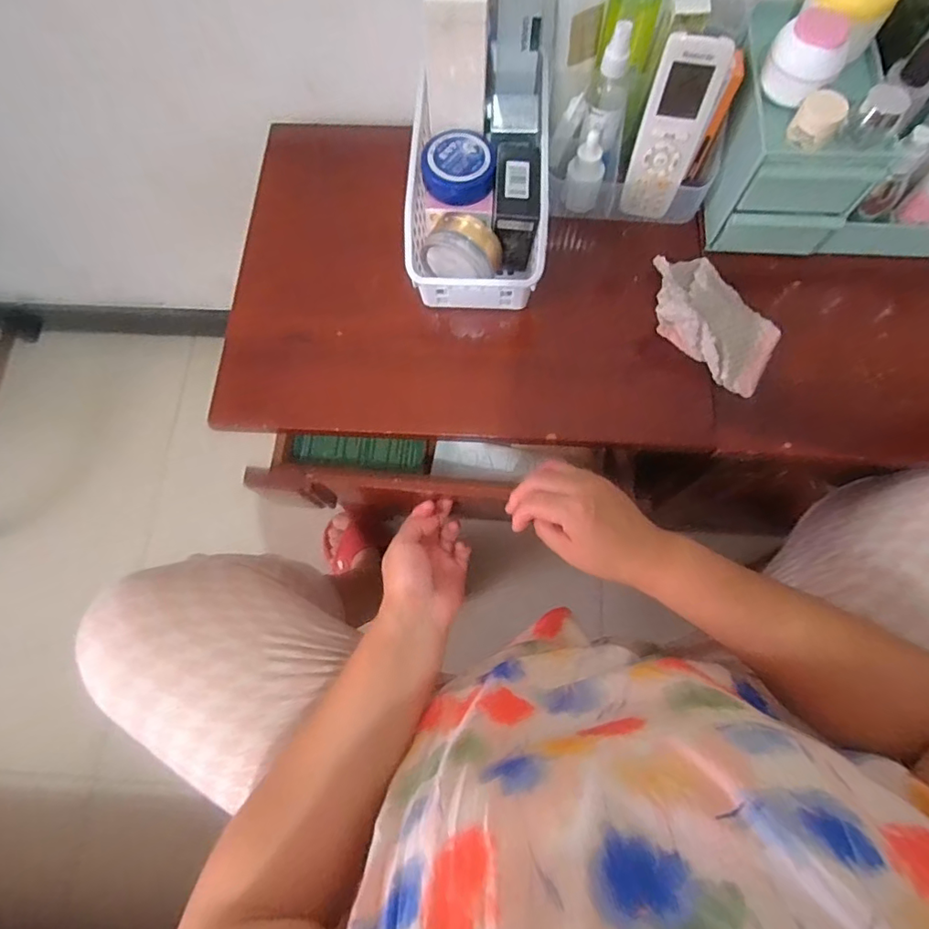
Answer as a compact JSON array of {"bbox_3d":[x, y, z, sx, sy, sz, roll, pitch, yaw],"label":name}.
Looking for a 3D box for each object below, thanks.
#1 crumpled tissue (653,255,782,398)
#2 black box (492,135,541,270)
[{"bbox_3d":[0.231,-0.140,0.504,0.080,0.035,0.153,-33,75,-8],"label":"crumpled tissue"},{"bbox_3d":[0.048,-0.242,0.509,0.043,0.080,0.102,3,73,2],"label":"black box"}]

